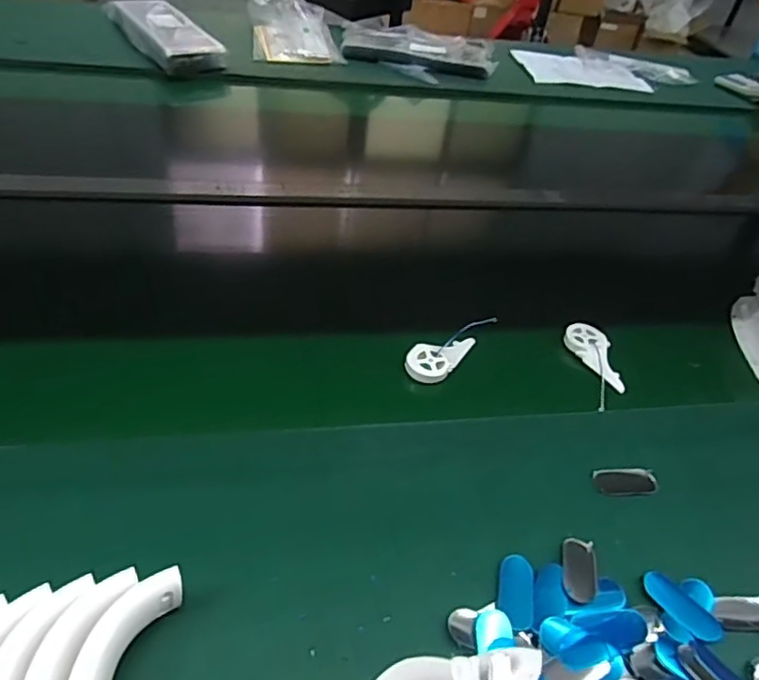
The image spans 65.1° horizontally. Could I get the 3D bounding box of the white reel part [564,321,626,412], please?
[{"bbox_3d":[0.240,0.027,0.653,0.045,0.014,0.119,-1,50,-11],"label":"white reel part"}]

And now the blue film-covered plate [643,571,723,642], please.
[{"bbox_3d":[0.228,0.201,0.449,0.026,0.004,0.060,-22,51,-32],"label":"blue film-covered plate"}]

